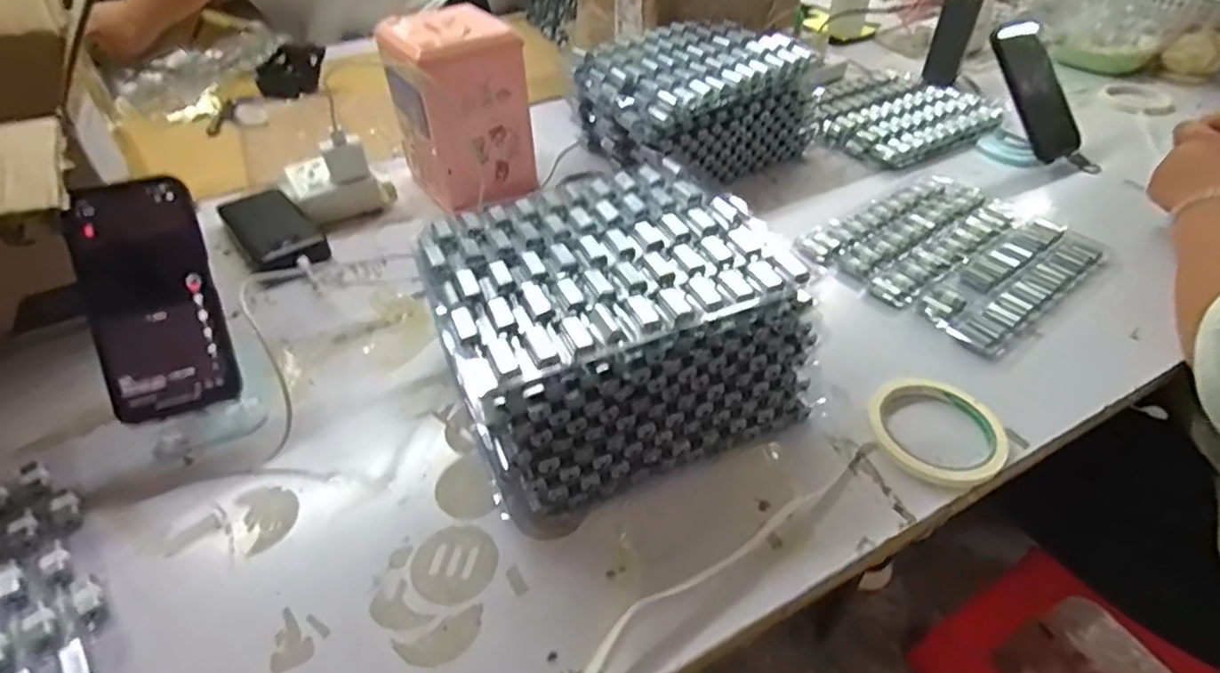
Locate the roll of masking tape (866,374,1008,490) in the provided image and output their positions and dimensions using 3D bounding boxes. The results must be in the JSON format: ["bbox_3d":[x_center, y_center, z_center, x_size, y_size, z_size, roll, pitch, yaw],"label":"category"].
[{"bbox_3d":[0.248,0.071,0.477,0.093,0.012,0.098,0,42,0],"label":"roll of masking tape"}]

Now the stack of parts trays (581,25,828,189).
[{"bbox_3d":[0.103,-0.292,0.787,0.240,0.121,0.197,-26,48,-25],"label":"stack of parts trays"}]

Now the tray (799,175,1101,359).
[{"bbox_3d":[0.356,-0.094,0.638,0.256,0.017,0.210,-27,49,-26],"label":"tray"}]

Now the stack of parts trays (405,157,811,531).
[{"bbox_3d":[-0.001,-0.016,0.493,0.243,0.114,0.235,-19,47,-16],"label":"stack of parts trays"}]

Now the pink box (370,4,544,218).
[{"bbox_3d":[-0.171,-0.262,0.716,0.130,0.171,0.114,-24,49,-21],"label":"pink box"}]

